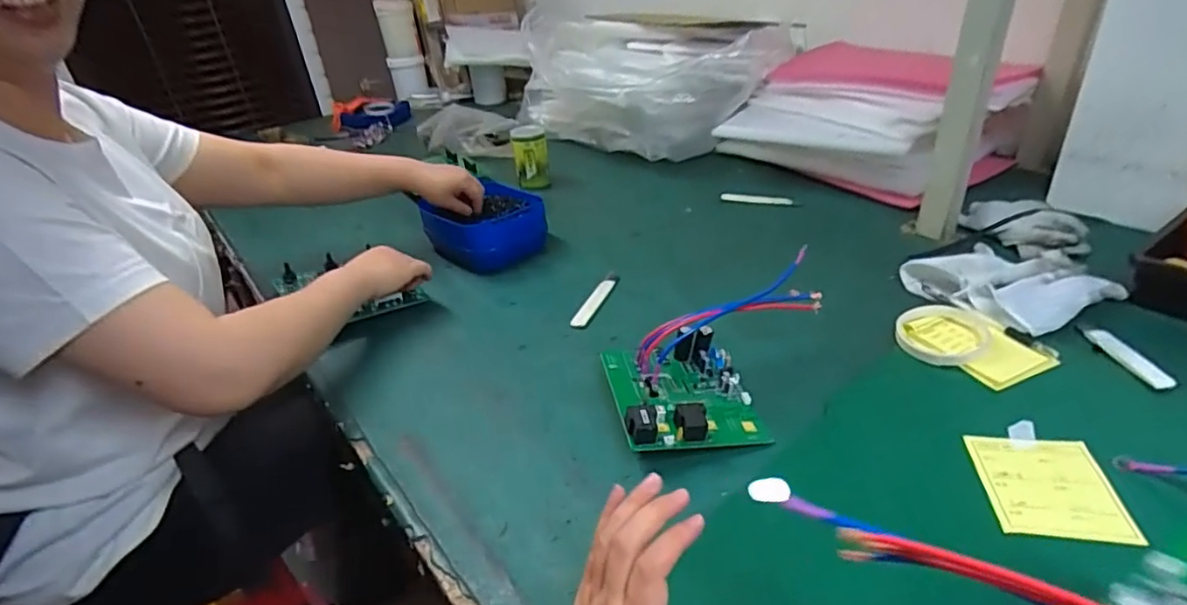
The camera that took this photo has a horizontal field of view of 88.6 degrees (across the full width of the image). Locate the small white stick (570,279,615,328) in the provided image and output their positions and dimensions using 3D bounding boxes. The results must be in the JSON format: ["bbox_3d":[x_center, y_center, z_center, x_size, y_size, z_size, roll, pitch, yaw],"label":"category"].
[{"bbox_3d":[0.003,-0.004,0.820,0.022,0.013,0.123,8,35,22],"label":"small white stick"}]

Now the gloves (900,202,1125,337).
[{"bbox_3d":[0.541,-0.052,0.775,0.284,0.035,0.199,-32,39,-34],"label":"gloves"}]

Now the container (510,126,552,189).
[{"bbox_3d":[-0.124,-0.289,1.211,0.066,0.113,0.068,-9,32,-3],"label":"container"}]

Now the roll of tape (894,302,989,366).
[{"bbox_3d":[0.383,0.034,0.671,0.090,0.017,0.103,8,35,22],"label":"roll of tape"}]

